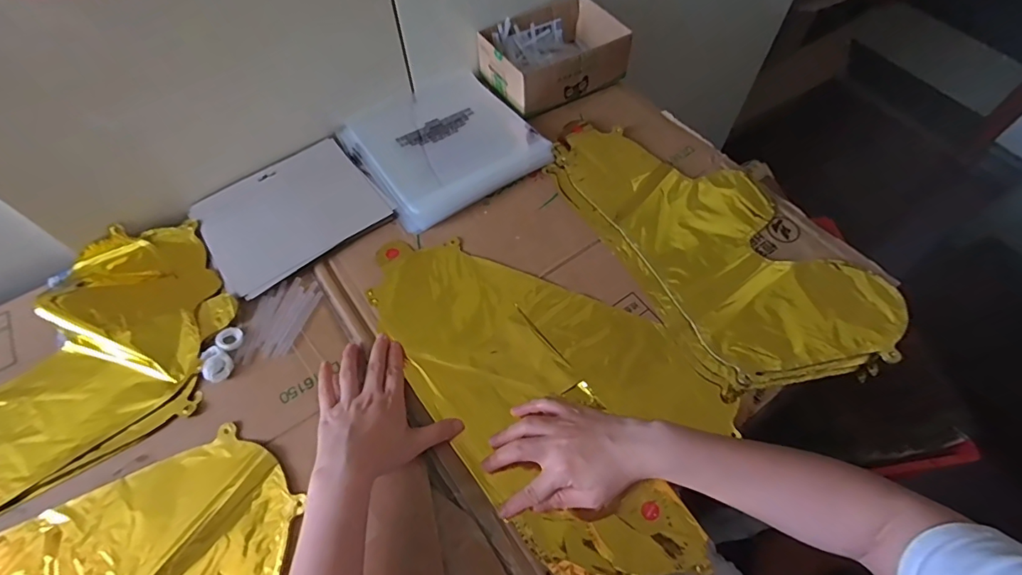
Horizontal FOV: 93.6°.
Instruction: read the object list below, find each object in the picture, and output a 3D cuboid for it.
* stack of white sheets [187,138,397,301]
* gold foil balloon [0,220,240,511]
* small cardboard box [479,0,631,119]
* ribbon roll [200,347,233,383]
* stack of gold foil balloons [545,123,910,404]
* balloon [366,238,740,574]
[{"bbox_3d":[-0.270,-0.094,0.586,0.200,0.010,0.164,-35,65,-19],"label":"stack of white sheets"},{"bbox_3d":[-0.490,0.087,0.471,0.395,0.023,0.241,-30,64,-16],"label":"gold foil balloon"},{"bbox_3d":[0.060,-0.343,0.703,0.187,0.062,0.142,-28,63,-15],"label":"small cardboard box"},{"bbox_3d":[-0.299,0.076,0.487,0.026,0.011,0.039,-29,63,-16],"label":"ribbon roll"},{"bbox_3d":[0.239,-0.064,0.576,0.239,0.019,0.409,-24,62,-14],"label":"stack of gold foil balloons"},{"bbox_3d":[0.036,0.081,0.500,0.234,0.018,0.416,-35,65,-19],"label":"balloon"}]

